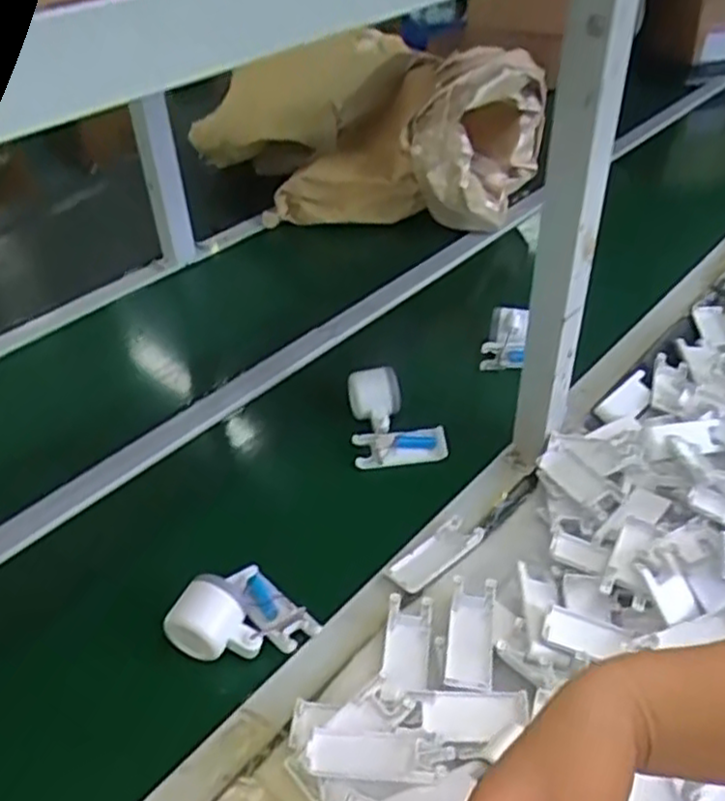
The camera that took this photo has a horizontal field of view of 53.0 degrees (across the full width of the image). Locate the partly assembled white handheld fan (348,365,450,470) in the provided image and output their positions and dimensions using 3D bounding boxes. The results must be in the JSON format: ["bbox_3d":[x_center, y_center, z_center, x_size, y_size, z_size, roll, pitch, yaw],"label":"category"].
[{"bbox_3d":[0.041,0.017,0.880,0.108,0.053,0.118,-6,39,-2],"label":"partly assembled white handheld fan"}]

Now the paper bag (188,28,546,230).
[{"bbox_3d":[-0.012,-0.555,1.443,0.658,0.274,0.405,17,44,24],"label":"paper bag"}]

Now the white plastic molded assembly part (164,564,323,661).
[{"bbox_3d":[-0.108,0.194,0.655,0.096,0.060,0.098,25,48,31],"label":"white plastic molded assembly part"}]

